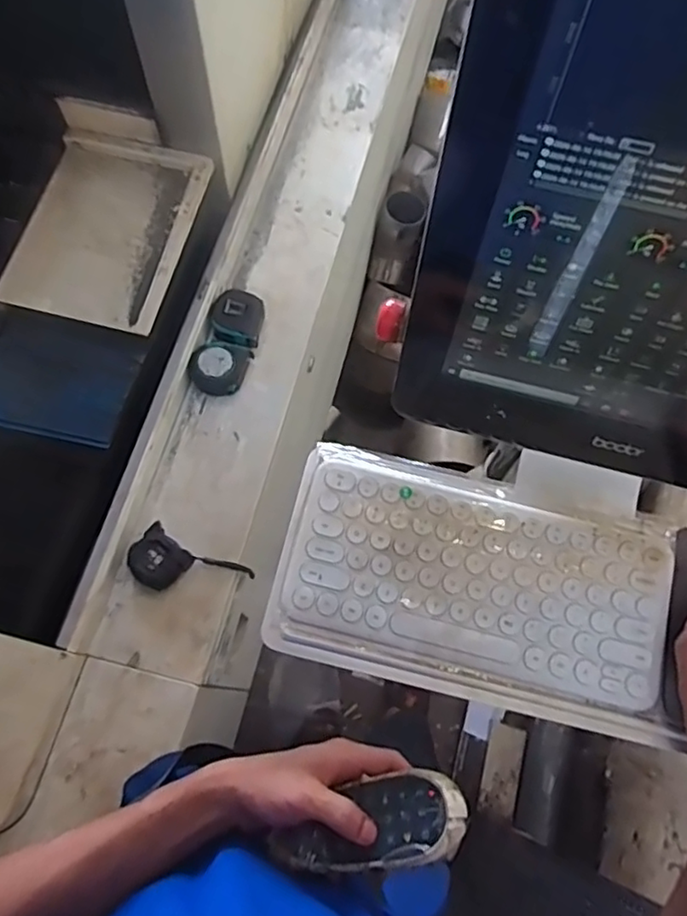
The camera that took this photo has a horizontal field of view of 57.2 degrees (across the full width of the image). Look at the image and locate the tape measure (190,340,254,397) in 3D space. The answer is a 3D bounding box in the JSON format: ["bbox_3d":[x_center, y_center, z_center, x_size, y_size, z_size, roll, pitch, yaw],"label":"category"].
[{"bbox_3d":[-0.175,-0.127,0.894,0.074,0.036,0.080,16,70,5],"label":"tape measure"}]

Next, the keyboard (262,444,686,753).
[{"bbox_3d":[0.101,0.097,0.486,0.292,0.025,0.165,13,70,4],"label":"keyboard"}]

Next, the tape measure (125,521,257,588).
[{"bbox_3d":[-0.200,0.139,0.789,0.135,0.037,0.076,26,71,8],"label":"tape measure"}]

